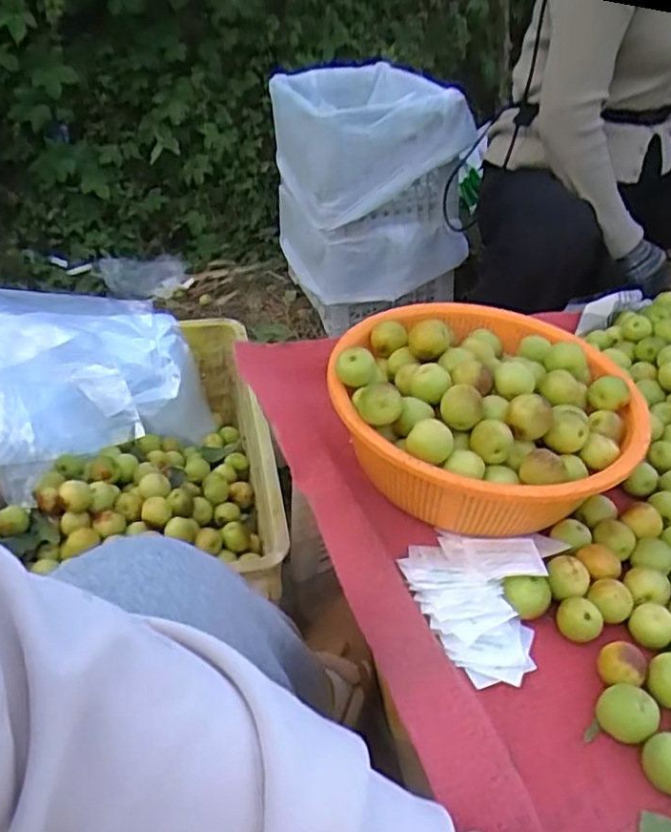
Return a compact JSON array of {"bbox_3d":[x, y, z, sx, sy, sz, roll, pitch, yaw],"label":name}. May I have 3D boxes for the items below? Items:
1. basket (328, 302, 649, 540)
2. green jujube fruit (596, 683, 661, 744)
[{"bbox_3d":[0.133,-0.012,0.586,0.246,0.099,0.263,2,39,-2],"label":"basket"},{"bbox_3d":[0.186,0.192,0.428,0.028,0.029,0.035,-29,49,-34],"label":"green jujube fruit"}]

